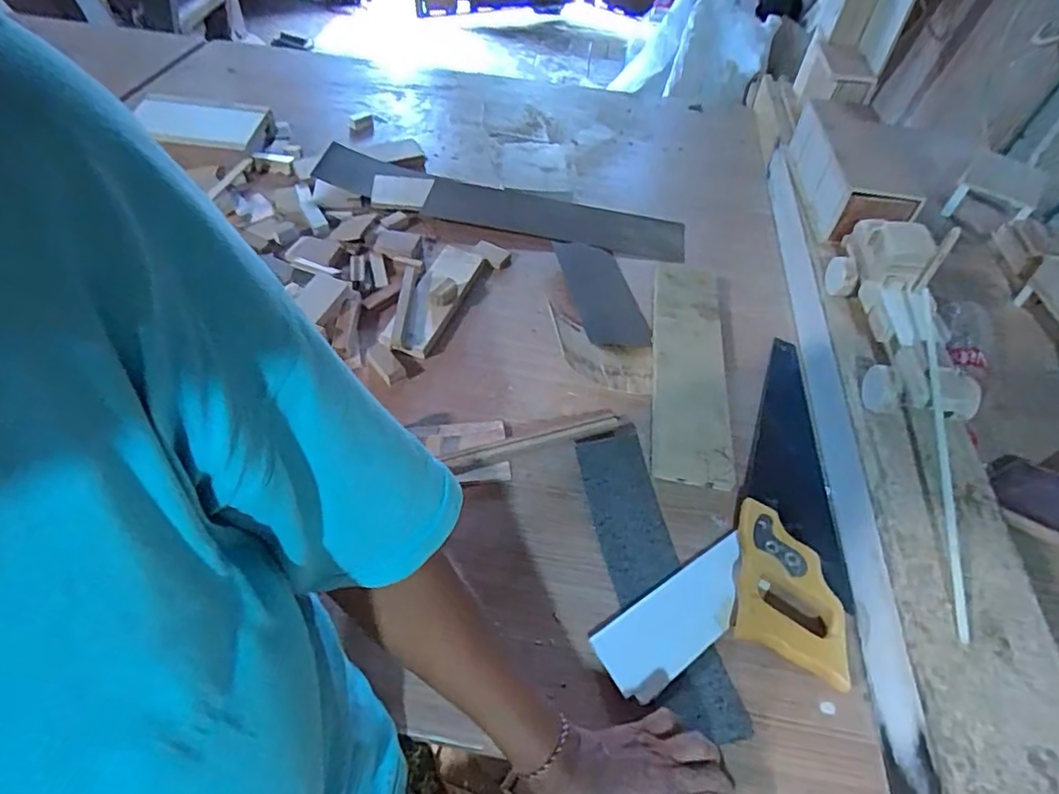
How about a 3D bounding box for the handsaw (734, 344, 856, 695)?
[{"bbox_3d":[0.288,0.079,0.603,0.104,0.027,0.407,19,51,12],"label":"handsaw"}]

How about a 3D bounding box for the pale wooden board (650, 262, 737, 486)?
[{"bbox_3d":[0.199,-0.057,0.712,0.088,0.023,0.381,8,50,3],"label":"pale wooden board"}]

